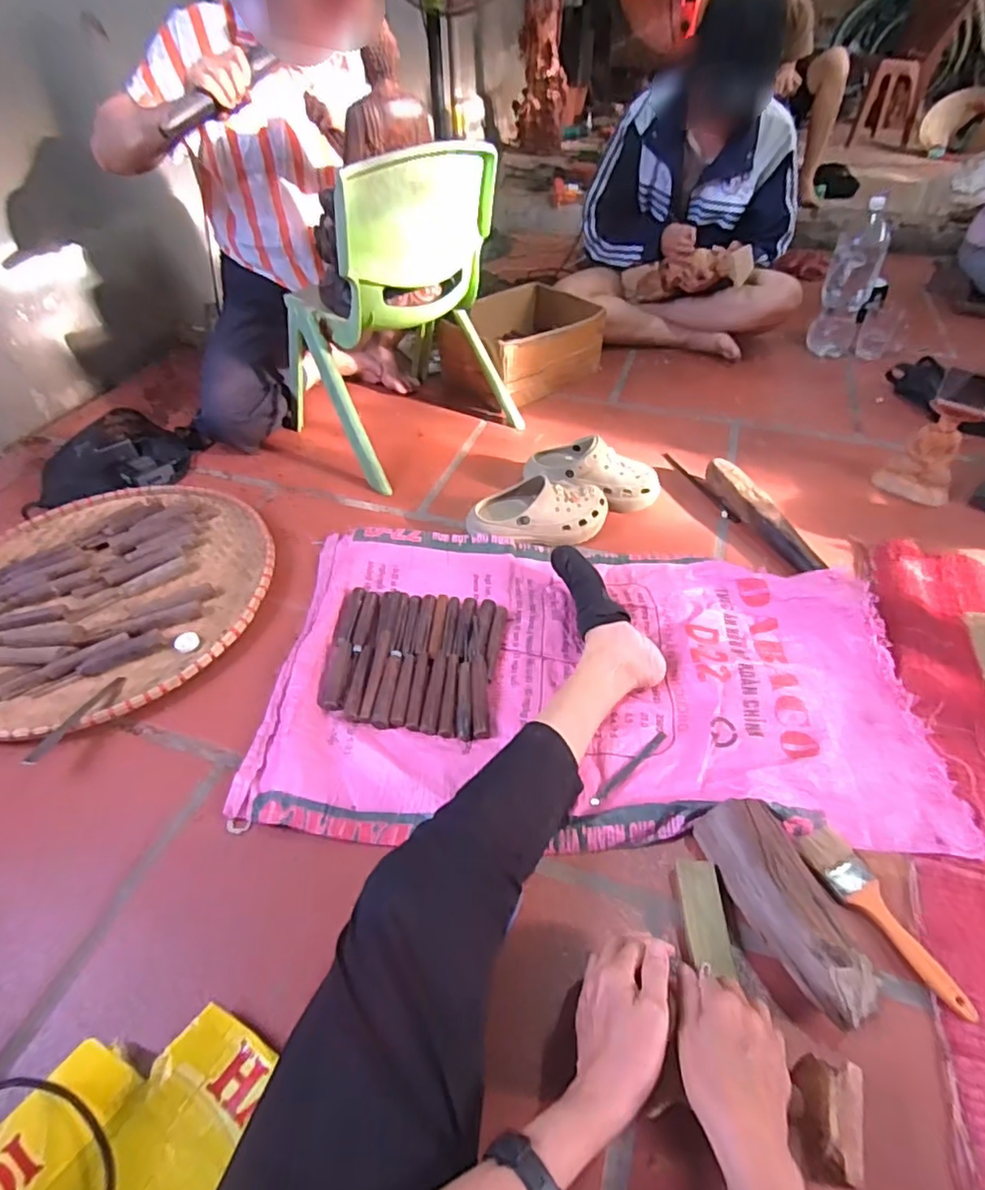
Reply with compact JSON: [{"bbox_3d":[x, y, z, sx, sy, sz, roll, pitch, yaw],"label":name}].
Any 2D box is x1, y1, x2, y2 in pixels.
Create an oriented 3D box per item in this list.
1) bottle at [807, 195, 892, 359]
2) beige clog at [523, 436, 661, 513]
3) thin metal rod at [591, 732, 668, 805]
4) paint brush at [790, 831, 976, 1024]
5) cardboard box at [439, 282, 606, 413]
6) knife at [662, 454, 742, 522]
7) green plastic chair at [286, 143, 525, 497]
[{"bbox_3d":[0.831,-0.728,1.386,0.107,0.285,0.084,20,49,20],"label":"bottle"},{"bbox_3d":[0.174,-0.212,1.047,0.233,0.093,0.103,18,48,18],"label":"beige clog"},{"bbox_3d":[0.160,0.201,0.699,0.131,0.005,0.012,-33,53,-27],"label":"thin metal rod"},{"bbox_3d":[0.376,0.313,0.580,0.052,0.011,0.180,-17,47,-14],"label":"paint brush"},{"bbox_3d":[0.080,-0.575,1.375,0.353,0.134,0.239,-31,52,-26],"label":"cardboard box"},{"bbox_3d":[0.386,-0.200,1.110,0.020,0.015,0.227,-16,47,-13],"label":"knife"},{"bbox_3d":[-0.187,-0.524,1.099,0.317,0.470,0.375,35,55,30],"label":"green plastic chair"}]

